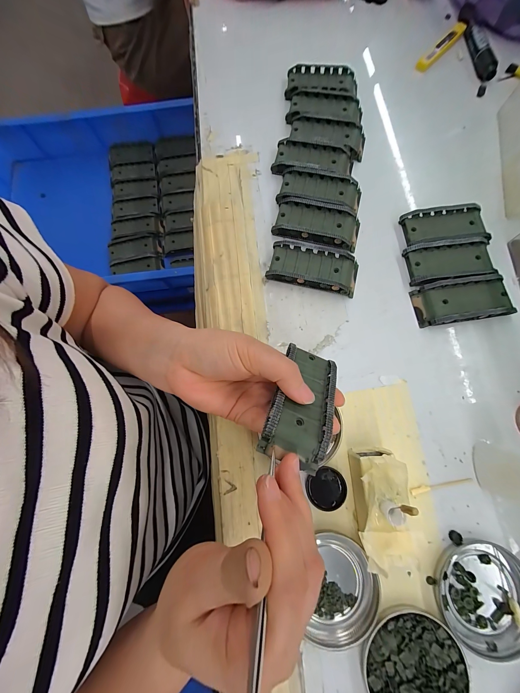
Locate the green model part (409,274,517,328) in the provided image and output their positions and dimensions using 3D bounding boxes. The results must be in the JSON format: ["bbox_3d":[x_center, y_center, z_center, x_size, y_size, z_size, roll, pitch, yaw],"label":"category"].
[{"bbox_3d":[0.216,-0.049,0.268,0.094,0.020,0.043,-8,76,-1],"label":"green model part"}]

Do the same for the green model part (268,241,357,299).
[{"bbox_3d":[0.060,-0.087,0.281,0.096,0.018,0.044,14,77,5],"label":"green model part"}]

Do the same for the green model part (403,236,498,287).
[{"bbox_3d":[0.210,-0.092,0.280,0.088,0.022,0.044,-6,76,0],"label":"green model part"}]

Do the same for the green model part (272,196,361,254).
[{"bbox_3d":[0.067,-0.142,0.294,0.095,0.019,0.051,13,77,4],"label":"green model part"}]

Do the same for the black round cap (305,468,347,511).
[{"bbox_3d":[0.061,0.130,0.232,0.035,0.006,0.033,0,76,1],"label":"black round cap"}]

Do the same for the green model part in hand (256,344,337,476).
[{"bbox_3d":[0.034,0.039,0.193,0.045,0.020,0.095,22,45,6],"label":"green model part in hand"}]

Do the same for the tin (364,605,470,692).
[{"bbox_3d":[0.121,0.253,0.198,0.074,0.010,0.078,0,76,1],"label":"tin"}]

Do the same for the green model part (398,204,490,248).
[{"bbox_3d":[0.212,-0.135,0.290,0.088,0.022,0.043,-6,76,0],"label":"green model part"}]

